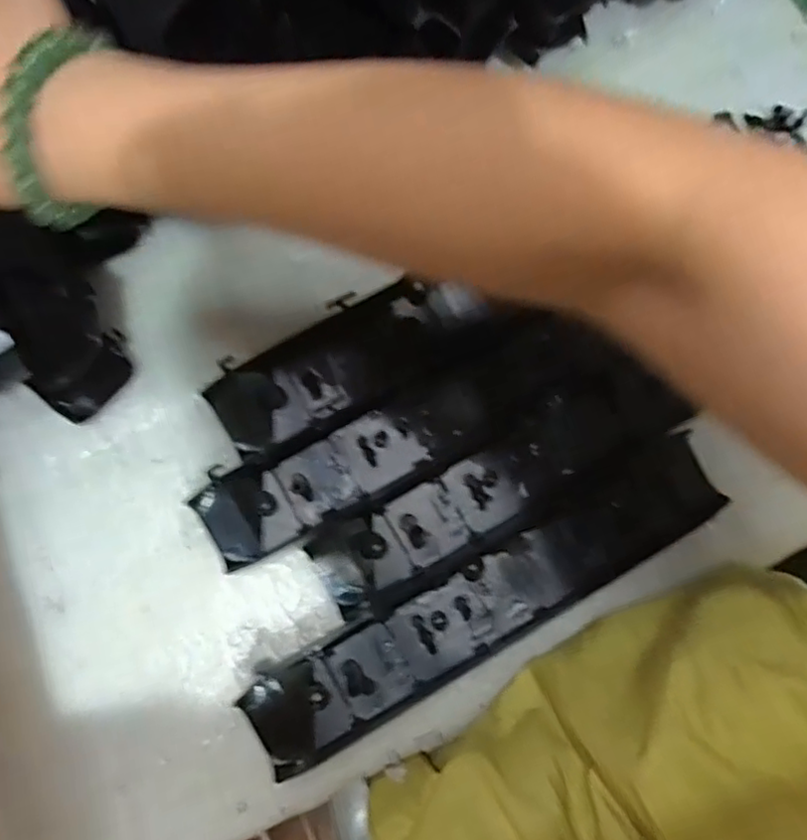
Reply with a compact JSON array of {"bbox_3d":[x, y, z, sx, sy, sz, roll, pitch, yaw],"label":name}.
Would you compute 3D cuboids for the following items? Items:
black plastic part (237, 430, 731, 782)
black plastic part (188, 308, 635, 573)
[{"bbox_3d":[0.049,0.096,0.337,0.275,0.015,0.049,-29,77,-7],"label":"black plastic part"},{"bbox_3d":[0.005,0.007,0.355,0.247,0.023,0.050,-26,77,-6],"label":"black plastic part"}]

